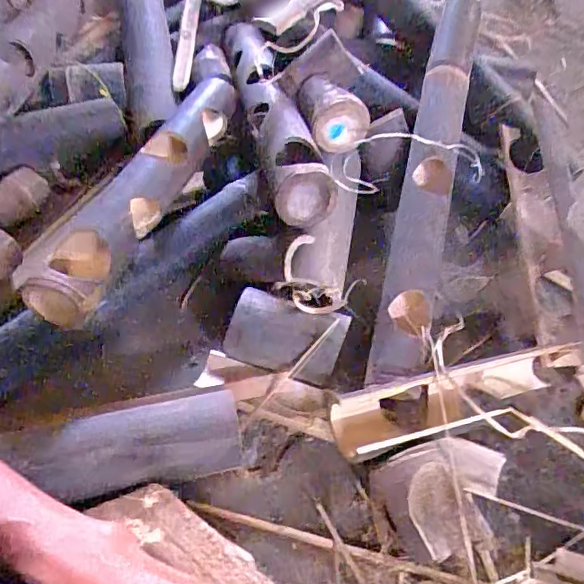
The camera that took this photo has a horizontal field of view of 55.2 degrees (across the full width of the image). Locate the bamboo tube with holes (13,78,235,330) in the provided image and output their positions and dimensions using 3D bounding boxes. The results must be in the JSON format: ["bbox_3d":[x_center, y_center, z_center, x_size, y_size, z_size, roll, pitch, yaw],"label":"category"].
[{"bbox_3d":[-0.200,-0.135,0.720,0.085,0.066,0.431,20,56,9],"label":"bamboo tube with holes"}]

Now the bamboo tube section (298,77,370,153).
[{"bbox_3d":[0.054,-0.237,0.755,0.096,0.075,0.084,6,55,-1],"label":"bamboo tube section"}]

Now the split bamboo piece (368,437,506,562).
[{"bbox_3d":[0.167,0.199,0.557,0.145,0.054,0.107,-17,58,-17],"label":"split bamboo piece"}]

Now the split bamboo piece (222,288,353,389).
[{"bbox_3d":[-0.006,0.051,0.644,0.128,0.045,0.085,17,90,13],"label":"split bamboo piece"}]

